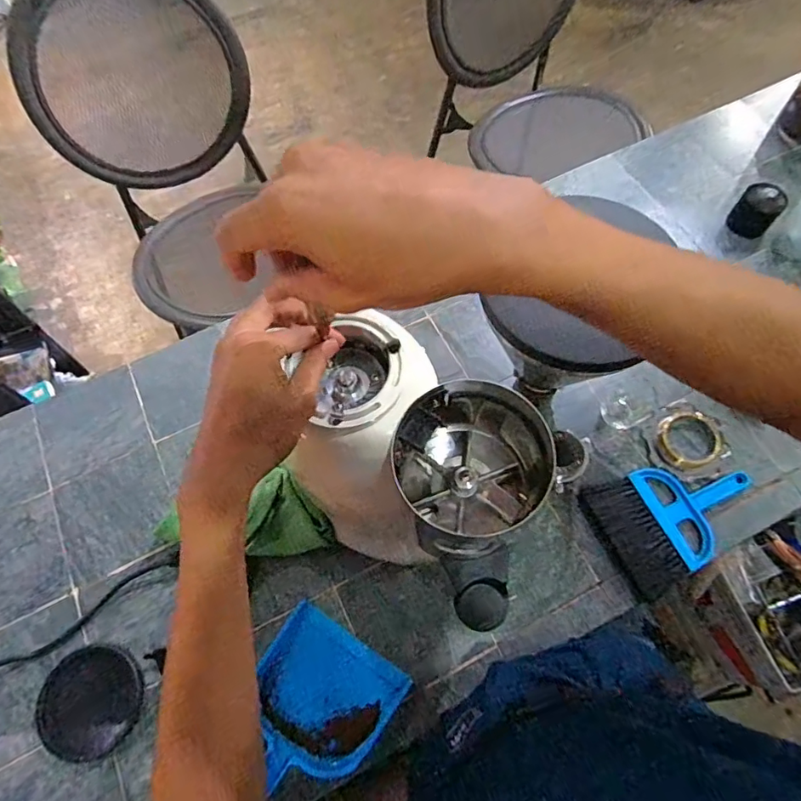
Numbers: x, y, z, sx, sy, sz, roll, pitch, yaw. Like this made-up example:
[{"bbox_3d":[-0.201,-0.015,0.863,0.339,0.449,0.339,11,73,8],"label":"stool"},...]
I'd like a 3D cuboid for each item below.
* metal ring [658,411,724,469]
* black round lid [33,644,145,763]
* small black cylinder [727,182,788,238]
[{"bbox_3d":[0.392,0.052,0.703,0.081,0.010,0.075,-1,66,2],"label":"metal ring"},{"bbox_3d":[-0.360,0.348,0.601,0.109,0.019,0.109,-1,66,2],"label":"black round lid"},{"bbox_3d":[0.564,-0.303,0.824,0.060,0.059,0.062,-1,66,2],"label":"small black cylinder"}]

